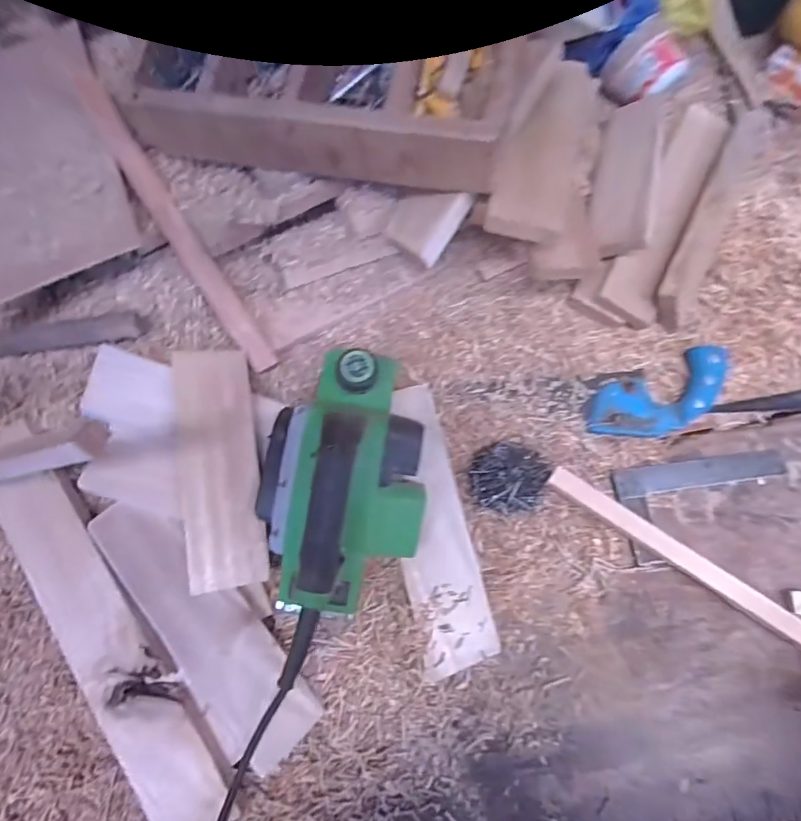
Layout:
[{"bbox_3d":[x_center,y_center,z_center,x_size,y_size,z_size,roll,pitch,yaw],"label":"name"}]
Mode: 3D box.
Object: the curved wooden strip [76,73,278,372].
[{"bbox_3d":[-0.238,-0.192,0.538,0.029,0.020,0.346,-32,93,-11],"label":"curved wooden strip"}]

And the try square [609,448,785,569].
[{"bbox_3d":[0.327,0.098,0.531,0.186,0.009,0.098,-9,67,-1],"label":"try square"}]

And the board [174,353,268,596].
[{"bbox_3d":[-0.177,0.054,0.493,0.072,0.015,0.228,-4,77,-21],"label":"board"}]

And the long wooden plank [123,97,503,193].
[{"bbox_3d":[-0.096,-0.252,0.477,0.366,0.083,0.025,12,68,7],"label":"long wooden plank"}]

